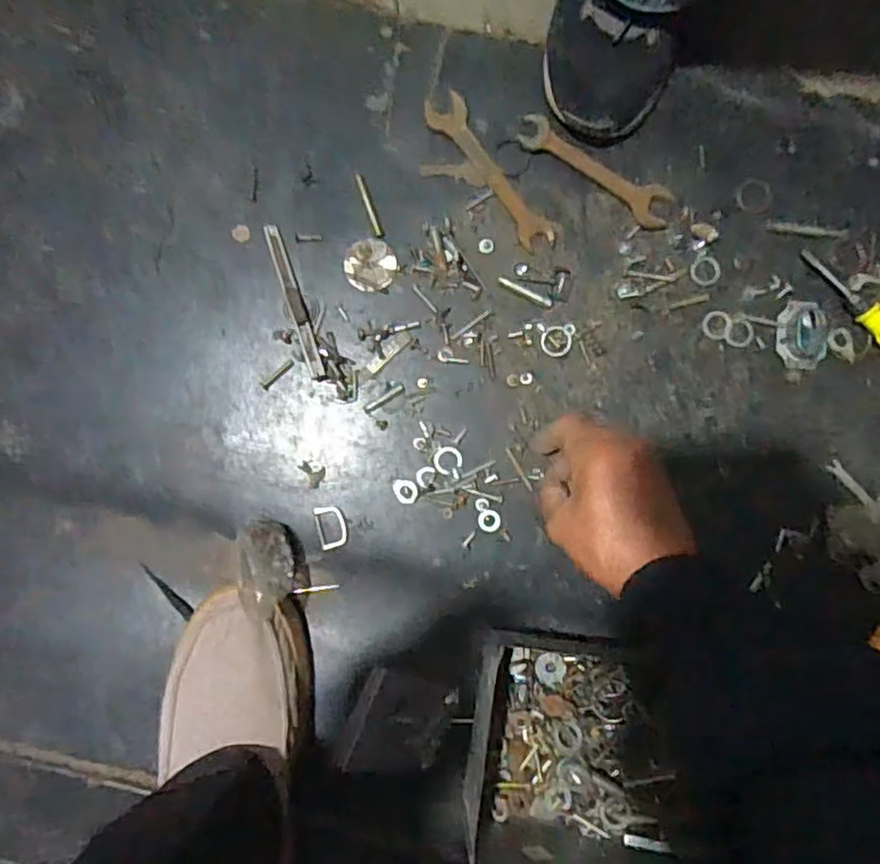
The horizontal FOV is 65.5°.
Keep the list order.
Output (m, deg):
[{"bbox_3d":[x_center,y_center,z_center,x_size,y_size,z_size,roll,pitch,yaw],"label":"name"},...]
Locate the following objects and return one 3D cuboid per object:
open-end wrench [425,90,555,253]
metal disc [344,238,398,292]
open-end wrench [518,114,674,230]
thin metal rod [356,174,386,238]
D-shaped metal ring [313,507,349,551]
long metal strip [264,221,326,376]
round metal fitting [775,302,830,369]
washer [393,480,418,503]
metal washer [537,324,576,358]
[{"bbox_3d":[0.037,-0.195,0.511,0.031,0.004,0.137,-35,89,-2],"label":"open-end wrench"},{"bbox_3d":[-0.052,-0.126,0.512,0.039,0.004,0.039,1,88,-1],"label":"metal disc"},{"bbox_3d":[0.115,-0.195,0.511,0.127,0.004,0.031,29,88,0],"label":"open-end wrench"},{"bbox_3d":[-0.053,-0.168,0.509,0.007,0.004,0.049,-21,89,-2],"label":"thin metal rod"},{"bbox_3d":[-0.080,0.071,0.507,0.023,0.004,0.032,-15,89,-2],"label":"D-shaped metal ring"},{"bbox_3d":[-0.107,-0.097,0.507,0.012,0.007,0.118,-18,89,-2],"label":"long metal strip"},{"bbox_3d":[0.272,-0.072,0.512,0.036,0.006,0.048,-7,93,0],"label":"round metal fitting"},{"bbox_3d":[-0.025,0.044,0.504,0.016,0.004,0.019,-23,89,-2],"label":"washer"},{"bbox_3d":[0.087,-0.068,0.510,0.027,0.004,0.024,-1,88,-2],"label":"metal washer"}]

